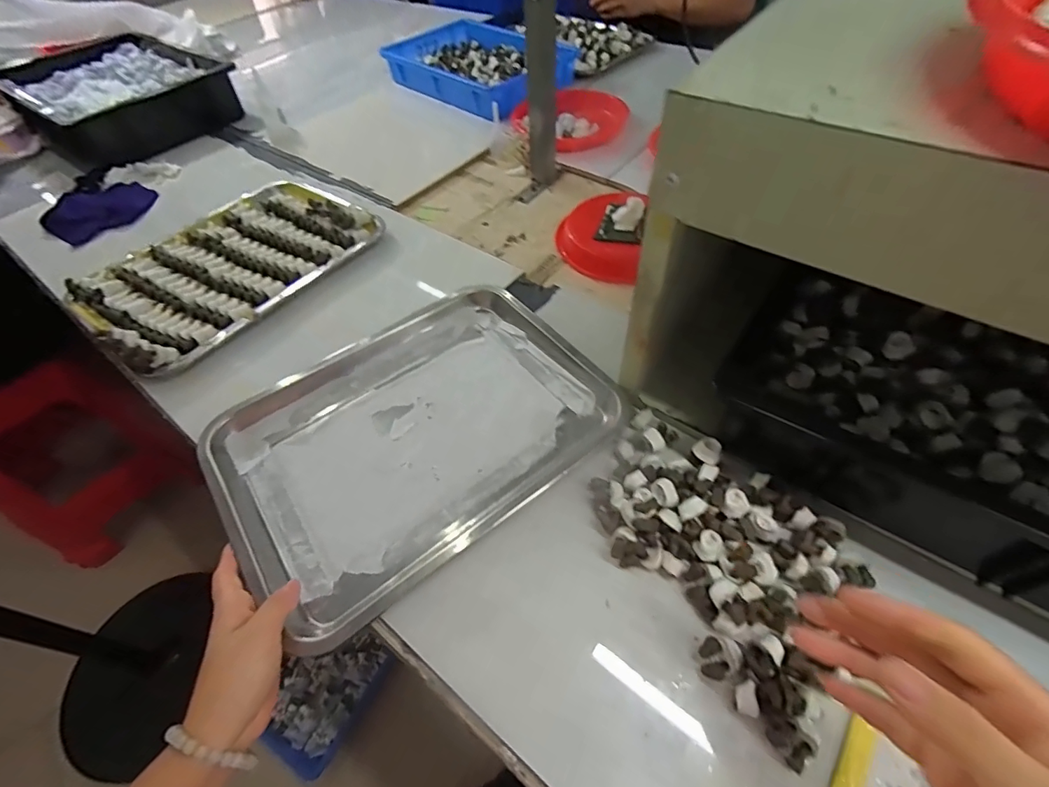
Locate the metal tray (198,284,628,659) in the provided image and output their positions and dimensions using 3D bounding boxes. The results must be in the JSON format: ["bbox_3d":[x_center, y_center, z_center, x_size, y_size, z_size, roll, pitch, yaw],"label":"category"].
[{"bbox_3d":[-0.102,0.030,0.456,0.351,0.023,0.259,-34,58,-20],"label":"metal tray"}]

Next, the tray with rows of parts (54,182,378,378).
[{"bbox_3d":[-0.389,-0.181,0.615,0.246,0.035,0.338,30,61,23],"label":"tray with rows of parts"}]

